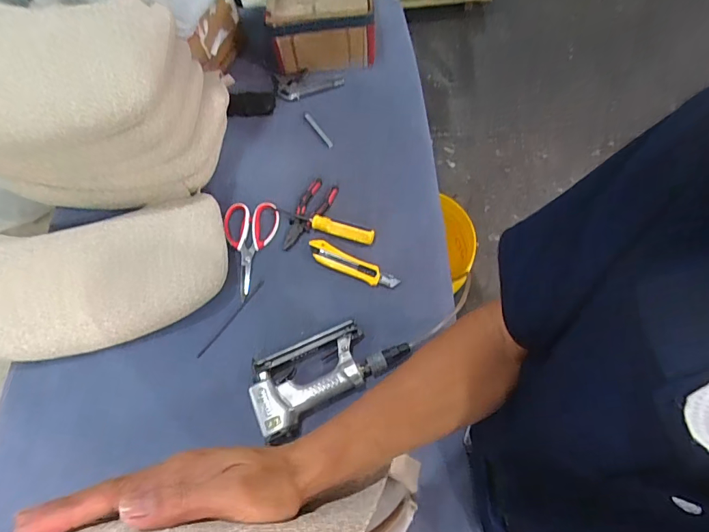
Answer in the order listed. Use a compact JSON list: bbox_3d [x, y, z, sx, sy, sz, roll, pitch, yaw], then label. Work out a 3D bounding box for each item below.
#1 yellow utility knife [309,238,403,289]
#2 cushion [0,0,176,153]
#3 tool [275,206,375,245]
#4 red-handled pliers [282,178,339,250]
[{"bbox_3d":[-0.005,0.001,0.753,0.164,0.012,0.037,26,71,16],"label":"yellow utility knife"},{"bbox_3d":[-0.491,-0.296,0.651,0.421,0.092,0.231,3,67,7],"label":"cushion"},{"bbox_3d":[-0.058,-0.079,0.772,0.191,0.031,0.033,16,69,12],"label":"tool"},{"bbox_3d":[-0.086,-0.092,0.797,0.051,0.017,0.154,23,70,15],"label":"red-handled pliers"}]

